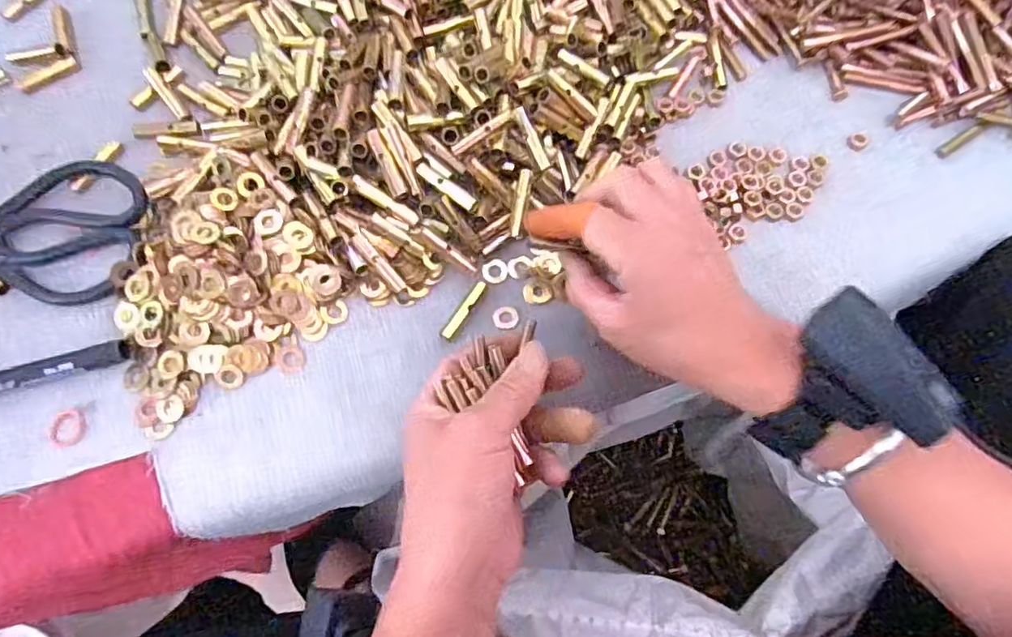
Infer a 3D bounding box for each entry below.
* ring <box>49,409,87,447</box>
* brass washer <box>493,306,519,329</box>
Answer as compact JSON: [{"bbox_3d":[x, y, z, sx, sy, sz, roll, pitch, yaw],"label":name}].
[{"bbox_3d":[-0.258,0.065,0.350,0.020,0.004,0.022,0,72,0],"label":"ring"},{"bbox_3d":[0.000,-0.001,0.374,0.016,0.004,0.015,0,74,0],"label":"brass washer"}]

